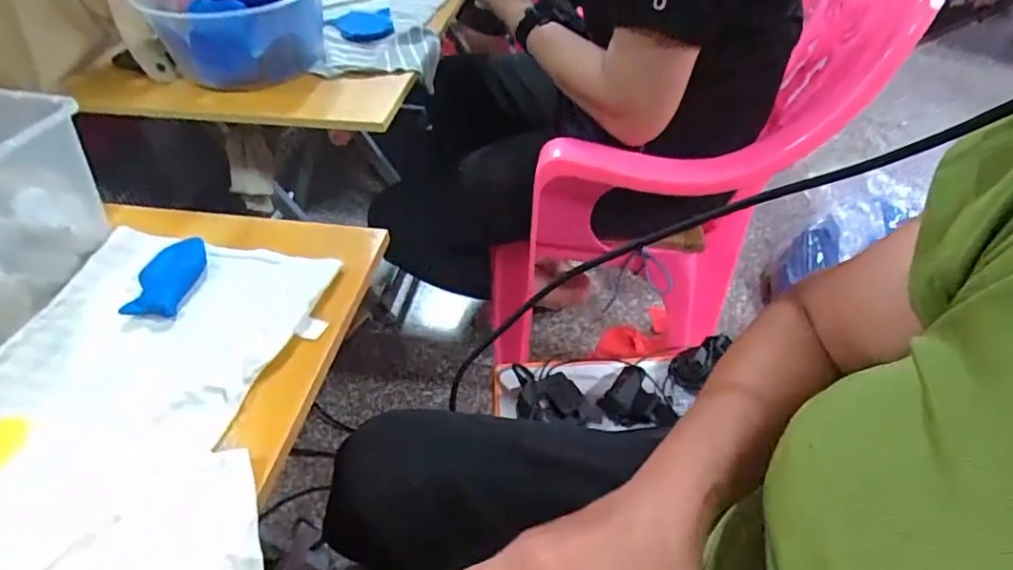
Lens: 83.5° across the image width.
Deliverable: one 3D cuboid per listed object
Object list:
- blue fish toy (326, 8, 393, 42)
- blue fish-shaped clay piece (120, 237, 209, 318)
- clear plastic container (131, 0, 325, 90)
[{"bbox_3d":[-0.214,-0.387,0.841,0.095,0.014,0.111,-15,46,-14],"label":"blue fish toy"},{"bbox_3d":[-0.312,-0.009,0.523,0.043,0.015,0.088,-1,45,0],"label":"blue fish-shaped clay piece"},{"bbox_3d":[-0.343,-0.335,0.740,0.206,0.104,0.193,-27,50,-24],"label":"clear plastic container"}]

